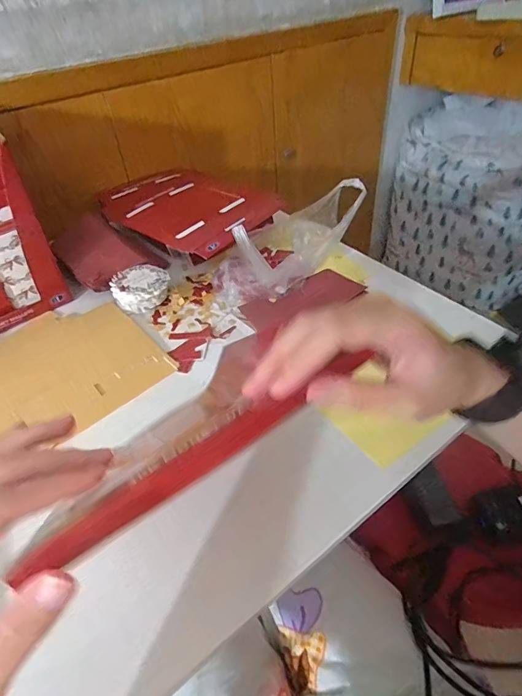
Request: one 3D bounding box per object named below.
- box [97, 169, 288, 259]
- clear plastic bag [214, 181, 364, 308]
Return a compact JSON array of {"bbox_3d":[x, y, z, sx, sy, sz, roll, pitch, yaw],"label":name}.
[{"bbox_3d":[-0.145,-0.260,0.748,0.208,0.033,0.348,-35,51,-28],"label":"box"},{"bbox_3d":[0.034,-0.163,0.625,0.219,0.139,0.132,-25,47,-20],"label":"clear plastic bag"}]

